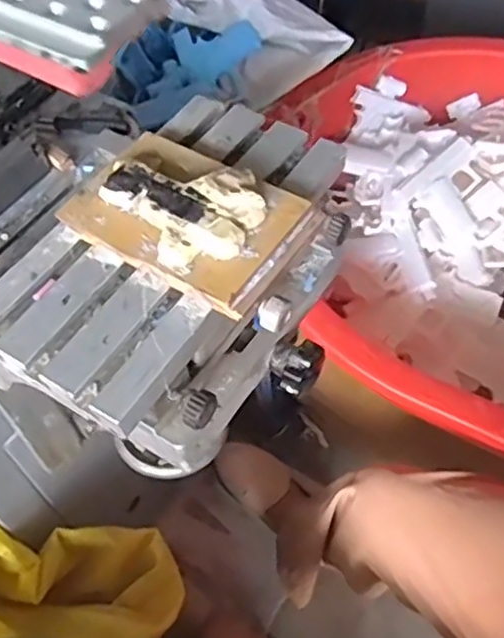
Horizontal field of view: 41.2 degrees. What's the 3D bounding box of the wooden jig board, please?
[{"bbox_3d":[-0.037,-0.066,0.398,0.131,0.024,0.088,26,61,21],"label":"wooden jig board"}]

